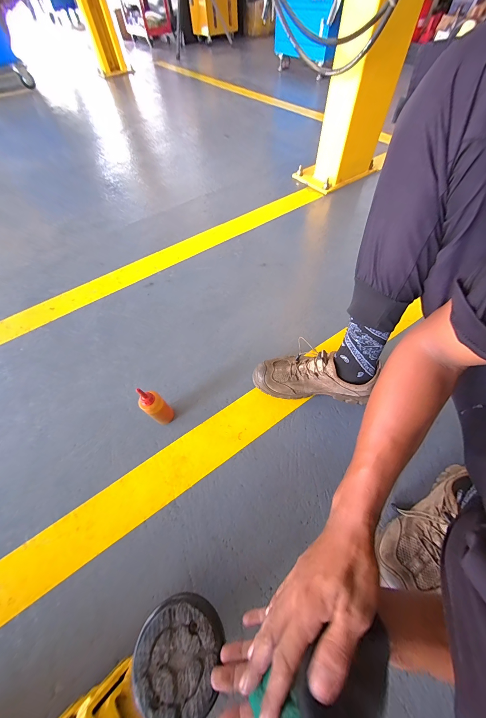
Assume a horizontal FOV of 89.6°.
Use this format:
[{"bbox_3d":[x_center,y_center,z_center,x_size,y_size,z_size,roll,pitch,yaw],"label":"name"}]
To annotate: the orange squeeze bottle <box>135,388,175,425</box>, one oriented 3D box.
[{"bbox_3d":[-0.190,0.104,0.529,0.040,0.140,0.048,37,68,24],"label":"orange squeeze bottle"}]

